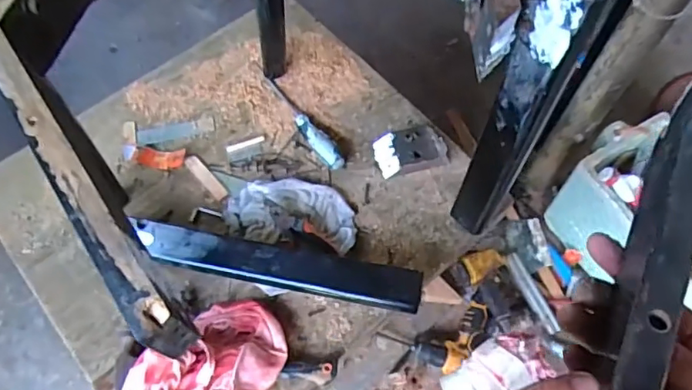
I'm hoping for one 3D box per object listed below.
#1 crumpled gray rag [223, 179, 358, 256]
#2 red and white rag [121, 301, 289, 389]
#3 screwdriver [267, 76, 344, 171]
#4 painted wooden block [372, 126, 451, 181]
[{"bbox_3d":[-0.078,0.021,0.778,0.184,0.032,0.101,6,63,2],"label":"crumpled gray rag"},{"bbox_3d":[-0.175,0.210,0.660,0.136,0.067,0.214,40,69,18],"label":"red and white rag"},{"bbox_3d":[-0.071,-0.116,0.853,0.025,0.024,0.206,-33,68,-16],"label":"screwdriver"},{"bbox_3d":[0.100,-0.067,0.832,0.107,0.027,0.066,-9,63,-6],"label":"painted wooden block"}]

